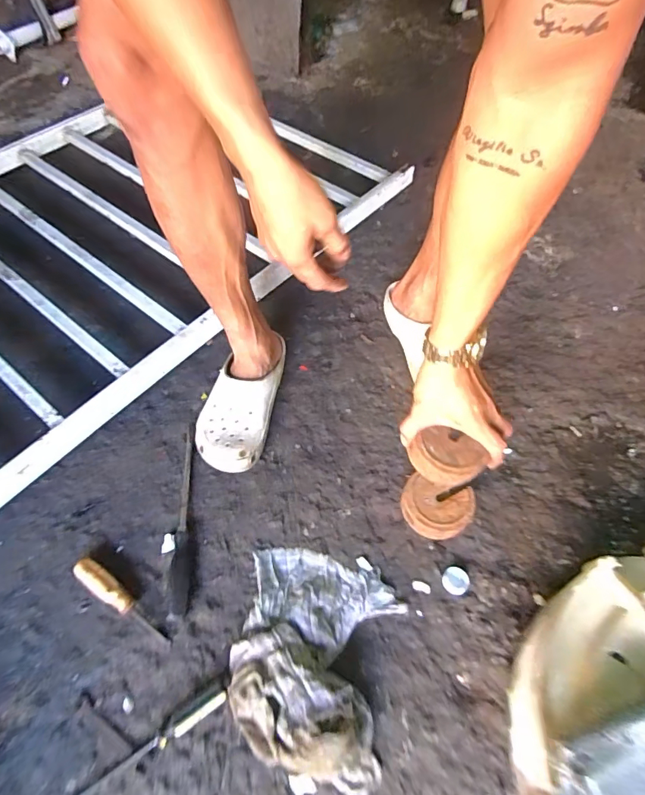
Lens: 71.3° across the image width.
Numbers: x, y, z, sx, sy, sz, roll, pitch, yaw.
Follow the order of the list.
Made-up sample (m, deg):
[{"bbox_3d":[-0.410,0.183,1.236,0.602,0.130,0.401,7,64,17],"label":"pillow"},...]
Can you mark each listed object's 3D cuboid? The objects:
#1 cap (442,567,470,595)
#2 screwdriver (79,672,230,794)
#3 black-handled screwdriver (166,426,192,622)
[{"bbox_3d":[0.183,0.253,0.621,0.035,0.014,0.033,0,59,0],"label":"cap"},{"bbox_3d":[-0.197,0.402,0.520,0.207,0.021,0.025,-32,64,-18],"label":"screwdriver"},{"bbox_3d":[-0.207,0.170,0.652,0.027,0.024,0.273,-7,59,-4],"label":"black-handled screwdriver"}]

